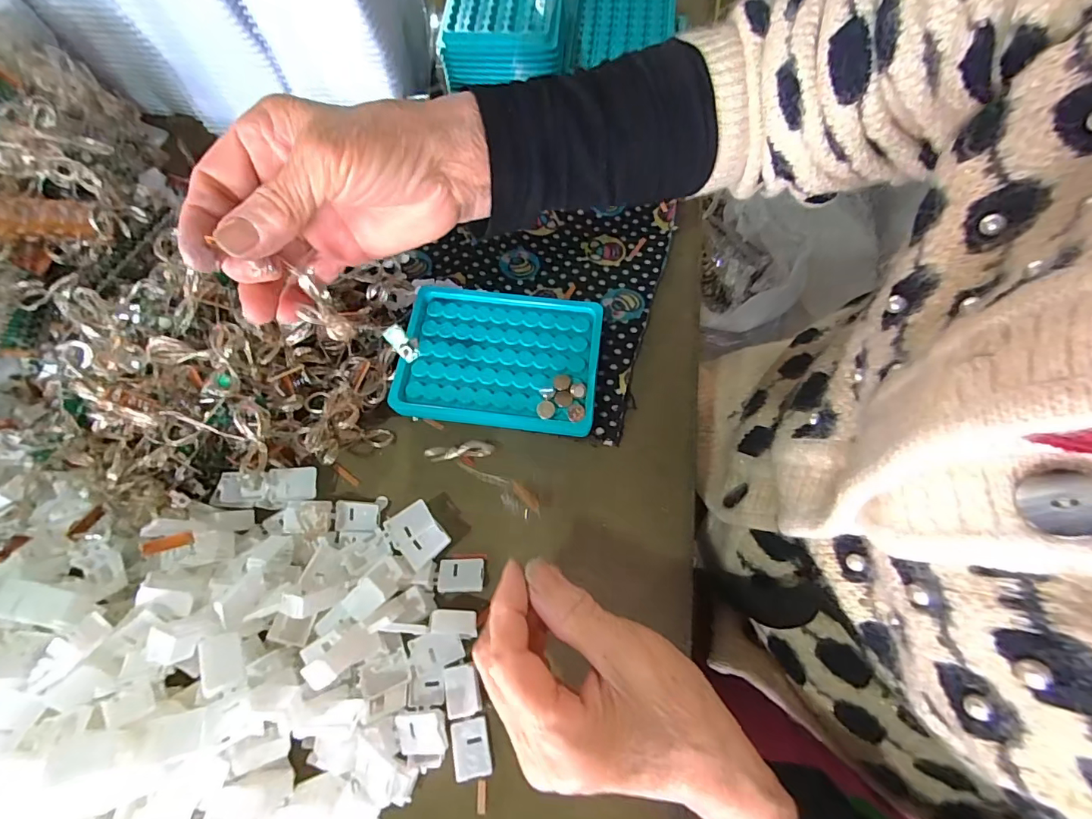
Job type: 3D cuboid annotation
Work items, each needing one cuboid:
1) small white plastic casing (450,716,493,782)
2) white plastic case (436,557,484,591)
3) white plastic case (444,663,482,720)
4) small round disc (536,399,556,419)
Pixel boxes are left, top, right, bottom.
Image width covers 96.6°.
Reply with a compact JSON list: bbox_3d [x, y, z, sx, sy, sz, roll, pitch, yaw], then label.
[{"bbox_3d":[-0.041,0.182,0.261,0.020,0.007,0.028,-11,68,-4],"label":"small white plastic casing"},{"bbox_3d":[-0.052,0.100,0.296,0.027,0.004,0.020,0,67,0],"label":"white plastic case"},{"bbox_3d":[-0.046,0.154,0.268,0.017,0.008,0.025,-13,68,-5],"label":"white plastic case"},{"bbox_3d":[0.000,0.000,0.309,0.012,0.004,0.011,0,67,0],"label":"small round disc"}]

